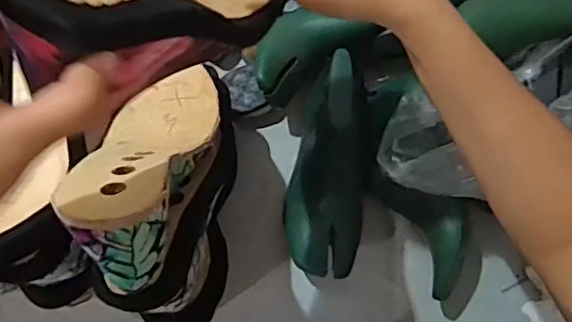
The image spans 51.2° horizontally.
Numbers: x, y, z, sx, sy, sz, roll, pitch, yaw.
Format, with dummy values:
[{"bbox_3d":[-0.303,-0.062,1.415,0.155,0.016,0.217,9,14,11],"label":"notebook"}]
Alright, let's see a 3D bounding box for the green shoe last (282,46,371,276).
[{"bbox_3d":[0.045,0.003,0.589,0.081,0.071,0.212,11,74,3],"label":"green shoe last"}]

